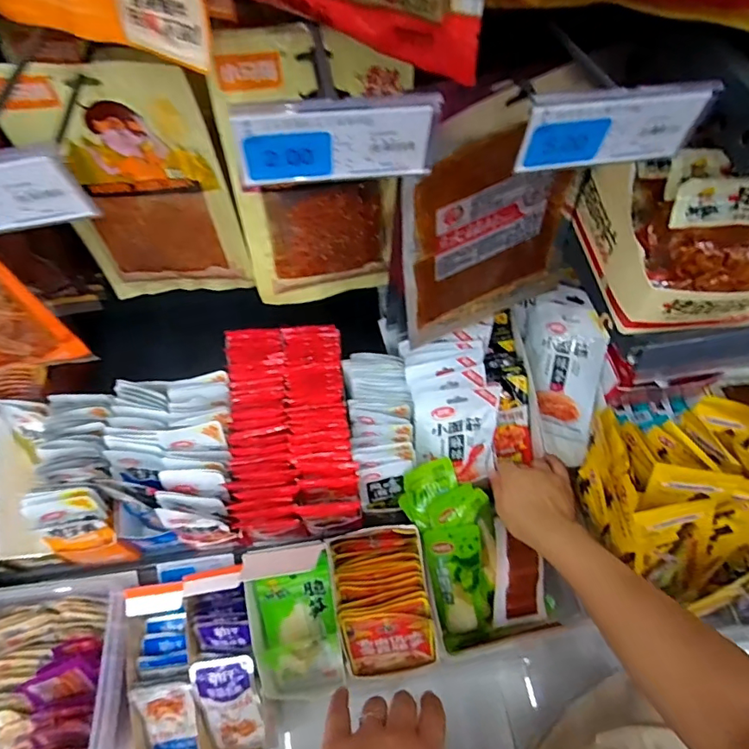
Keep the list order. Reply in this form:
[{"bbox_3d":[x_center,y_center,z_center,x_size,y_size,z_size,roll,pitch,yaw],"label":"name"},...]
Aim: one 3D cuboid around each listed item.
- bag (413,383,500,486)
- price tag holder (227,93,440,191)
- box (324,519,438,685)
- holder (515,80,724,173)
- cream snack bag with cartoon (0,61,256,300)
[{"bbox_3d":[0.104,0.077,0.611,0.101,0.138,0.016,-16,30,1],"label":"bag"},{"bbox_3d":[-0.019,-0.118,0.255,0.098,0.043,0.008,-9,60,-5],"label":"price tag holder"},{"bbox_3d":[0.009,0.264,0.582,0.104,0.122,0.141,-11,60,-7],"label":"box"},{"bbox_3d":[0.127,-0.132,0.271,0.096,0.042,0.007,-8,59,-5],"label":"holder"},{"bbox_3d":[-0.217,-0.163,0.478,0.163,0.244,0.016,0,59,0],"label":"cream snack bag with cartoon"}]

